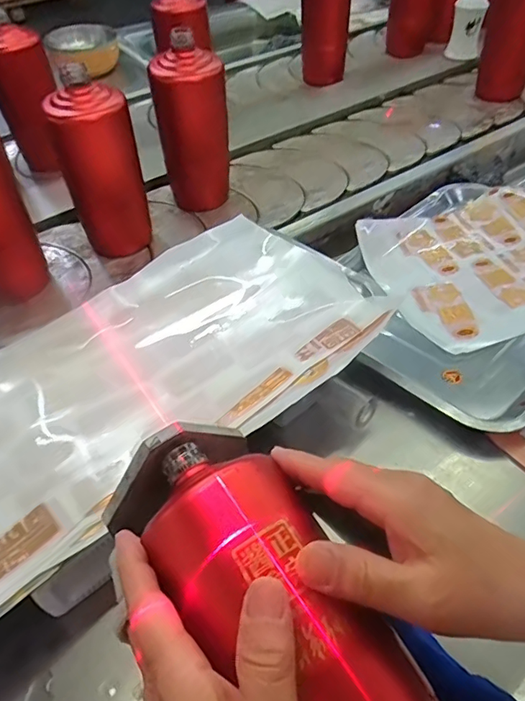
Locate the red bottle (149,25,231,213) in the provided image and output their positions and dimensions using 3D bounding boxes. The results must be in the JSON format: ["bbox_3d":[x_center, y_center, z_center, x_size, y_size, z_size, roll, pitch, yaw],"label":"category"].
[{"bbox_3d":[-0.077,-0.258,0.596,0.061,0.183,0.075,28,55,26],"label":"red bottle"}]

